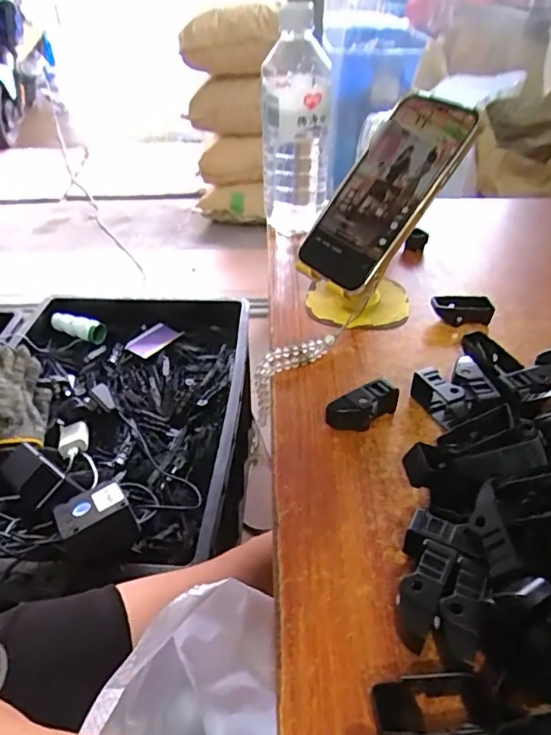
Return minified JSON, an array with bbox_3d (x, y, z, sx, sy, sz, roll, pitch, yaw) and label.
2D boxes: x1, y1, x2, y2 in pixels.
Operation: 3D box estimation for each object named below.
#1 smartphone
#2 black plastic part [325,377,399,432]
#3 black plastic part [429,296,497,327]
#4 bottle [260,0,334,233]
[{"bbox_3d":[0.088,-0.143,0.428,0.162,0.015,0.084,-52,52,4],"label":"smartphone"},{"bbox_3d":[0.060,0.027,0.357,0.051,0.026,0.013,-19,42,-21],"label":"black plastic part"},{"bbox_3d":[0.159,-0.050,0.454,0.050,0.019,0.021,4,39,7],"label":"black plastic part"},{"bbox_3d":[0.021,-0.239,0.544,0.069,0.199,0.068,2,39,4],"label":"bottle"}]

